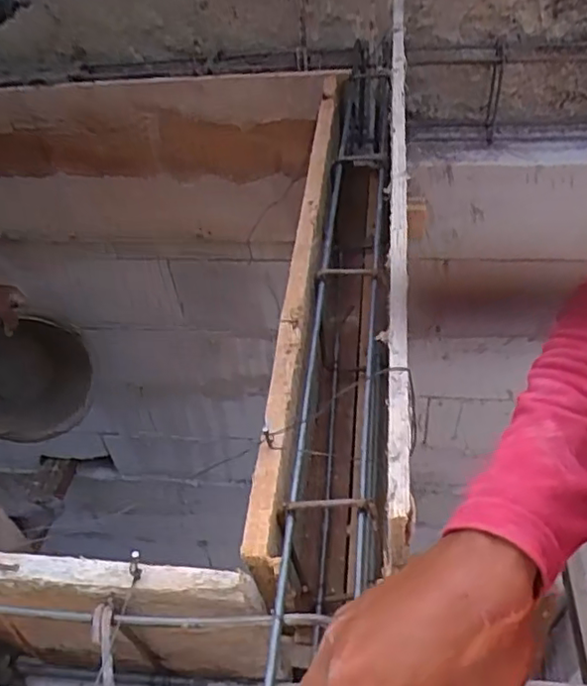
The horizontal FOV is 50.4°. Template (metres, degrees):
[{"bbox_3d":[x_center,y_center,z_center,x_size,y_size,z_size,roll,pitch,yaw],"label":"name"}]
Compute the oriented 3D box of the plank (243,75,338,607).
[{"bbox_3d":[0.017,-0.110,0.683,0.029,0.045,0.754,1,46,8],"label":"plank"}]

